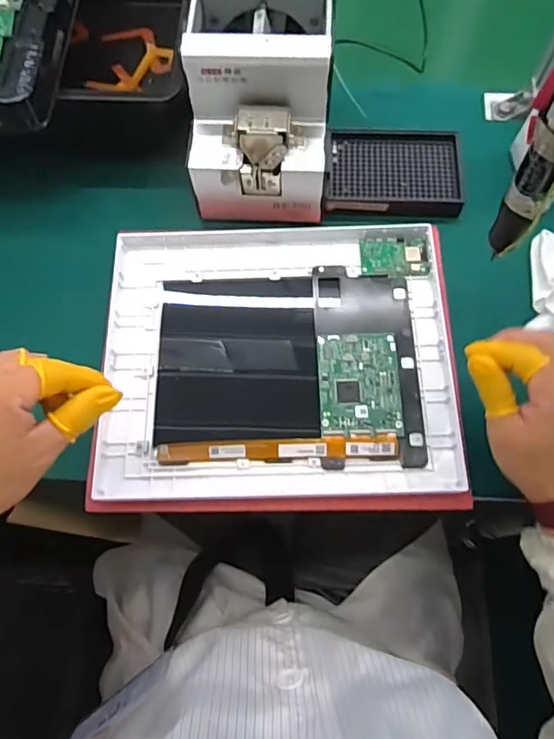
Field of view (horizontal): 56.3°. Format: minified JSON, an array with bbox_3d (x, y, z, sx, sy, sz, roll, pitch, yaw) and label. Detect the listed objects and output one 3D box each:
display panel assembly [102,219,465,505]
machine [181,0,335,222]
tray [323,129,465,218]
[{"bbox_3d":[0.000,-0.014,0.472,0.304,0.018,0.252,-2,71,2],"label":"display panel assembly"},{"bbox_3d":[-0.011,-0.253,0.485,0.130,0.140,0.177,1,69,2],"label":"machine"},{"bbox_3d":[0.119,-0.202,0.531,0.137,0.015,0.097,2,69,2],"label":"tray"}]

